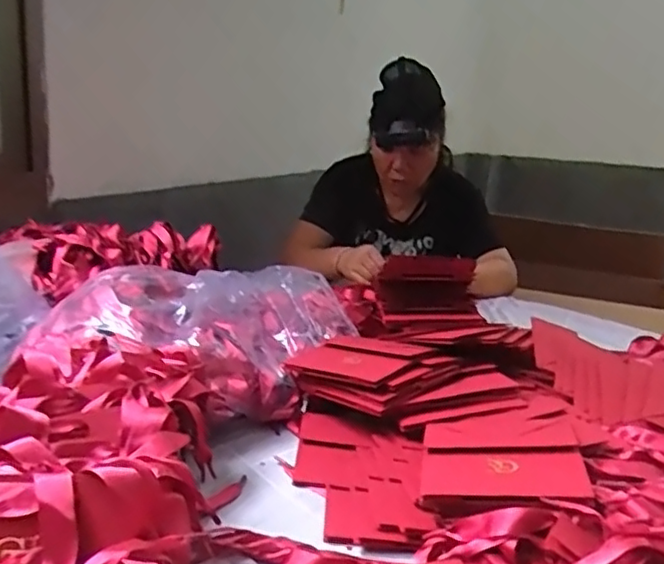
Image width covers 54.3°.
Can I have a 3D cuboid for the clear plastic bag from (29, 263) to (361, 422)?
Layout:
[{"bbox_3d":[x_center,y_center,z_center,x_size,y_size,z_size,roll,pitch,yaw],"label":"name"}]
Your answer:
[{"bbox_3d":[-0.125,0.058,0.823,0.412,0.133,0.232,-11,21,-43],"label":"clear plastic bag"}]

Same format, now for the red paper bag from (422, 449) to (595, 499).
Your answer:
[{"bbox_3d":[0.150,0.168,0.568,0.135,0.006,0.068,-5,22,14],"label":"red paper bag"}]

